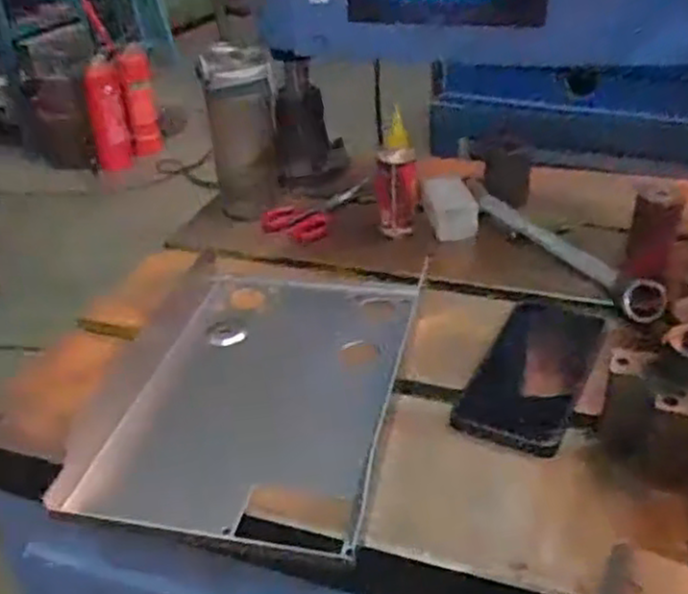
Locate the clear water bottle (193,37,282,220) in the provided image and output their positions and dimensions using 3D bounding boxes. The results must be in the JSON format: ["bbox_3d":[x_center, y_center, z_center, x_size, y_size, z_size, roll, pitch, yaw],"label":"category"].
[{"bbox_3d":[-0.114,-0.191,0.842,0.073,0.187,0.084,-5,35,-1],"label":"clear water bottle"}]

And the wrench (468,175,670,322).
[{"bbox_3d":[0.200,-0.054,0.721,0.034,0.028,0.269,-20,38,-21],"label":"wrench"}]

